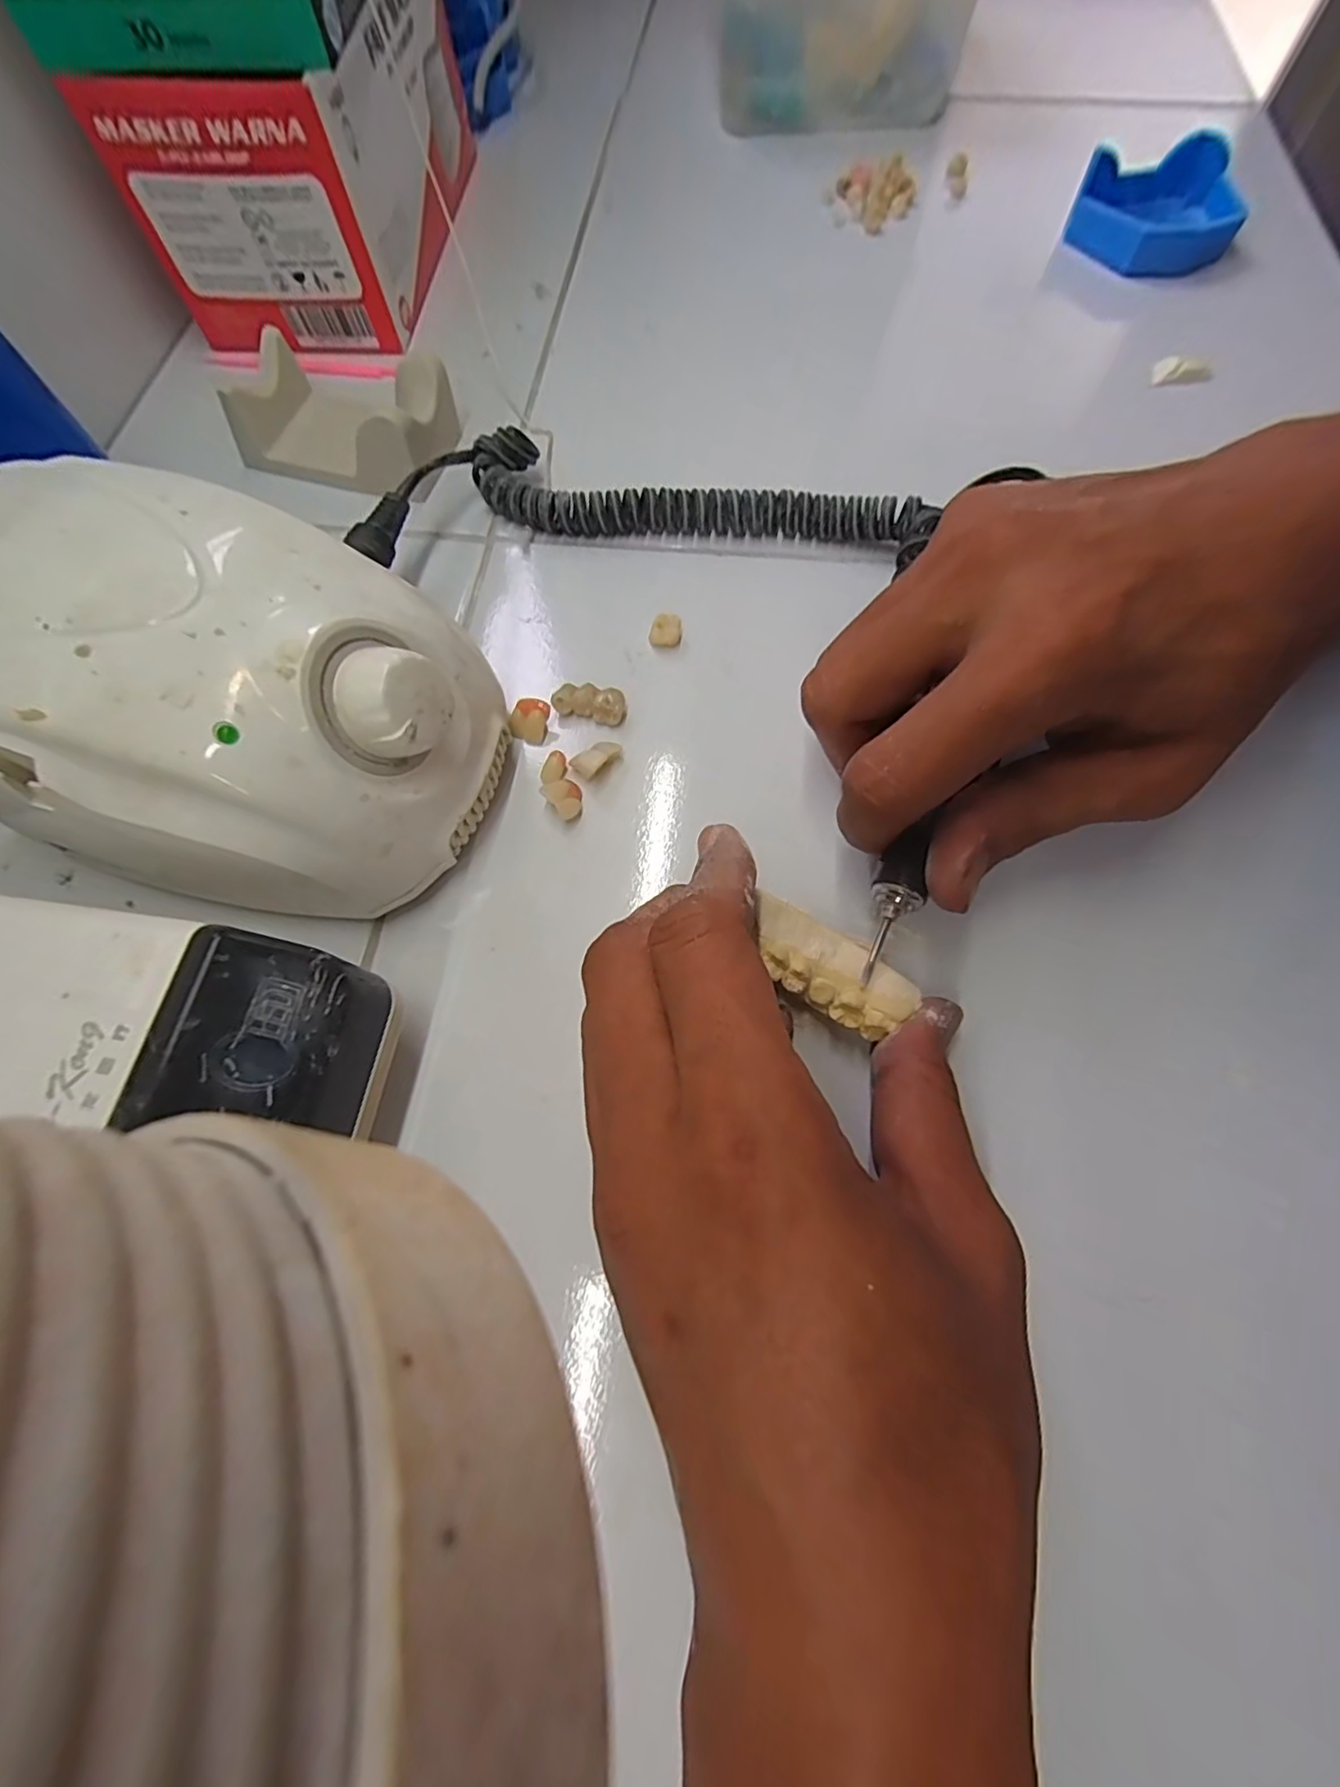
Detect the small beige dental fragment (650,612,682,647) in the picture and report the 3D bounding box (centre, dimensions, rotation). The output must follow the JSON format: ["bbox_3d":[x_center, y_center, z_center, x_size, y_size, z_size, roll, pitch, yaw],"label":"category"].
[{"bbox_3d":[-0.002,-0.101,0.239,0.012,0.009,0.010,-3,69,0],"label":"small beige dental fragment"}]

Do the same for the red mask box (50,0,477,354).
[{"bbox_3d":[-0.168,-0.366,0.299,0.102,0.080,0.185,5,69,3],"label":"red mask box"}]

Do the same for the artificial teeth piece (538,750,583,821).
[{"bbox_3d":[-0.039,-0.037,0.217,0.013,0.008,0.024,-25,70,-8],"label":"artificial teeth piece"}]

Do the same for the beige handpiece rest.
[{"bbox_3d":[-0.138,-0.205,0.263,0.090,0.029,0.049,15,70,7],"label":"beige handpiece rest"}]

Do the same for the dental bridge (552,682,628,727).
[{"bbox_3d":[-0.029,-0.070,0.229,0.026,0.008,0.012,11,69,5],"label":"dental bridge"}]

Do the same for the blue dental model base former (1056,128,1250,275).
[{"bbox_3d":[0.250,-0.346,0.317,0.085,0.024,0.069,-23,81,-9],"label":"blue dental model base former"}]

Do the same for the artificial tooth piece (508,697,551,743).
[{"bbox_3d":[-0.051,-0.064,0.226,0.013,0.009,0.012,19,70,8],"label":"artificial tooth piece"}]

